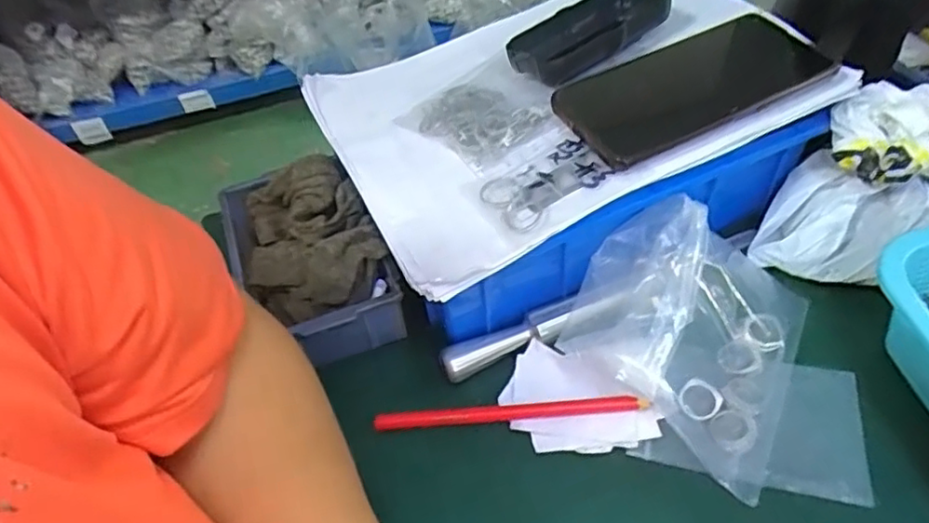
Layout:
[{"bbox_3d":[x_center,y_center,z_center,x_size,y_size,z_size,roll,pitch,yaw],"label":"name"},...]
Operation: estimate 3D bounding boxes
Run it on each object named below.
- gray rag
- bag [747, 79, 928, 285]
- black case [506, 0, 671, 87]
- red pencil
[{"bbox_3d":[-0.109,-0.019,0.416,0.083,0.044,0.120,-23,51,-13],"label":"gray rag"},{"bbox_3d":[0.259,-0.041,0.399,0.122,0.102,0.081,-23,51,-14],"label":"bag"},{"bbox_3d":[0.081,-0.156,0.422,0.110,0.030,0.054,-26,51,-16],"label":"black case"},{"bbox_3d":[0.026,0.089,0.365,0.156,0.009,0.009,-5,49,3],"label":"red pencil"}]

